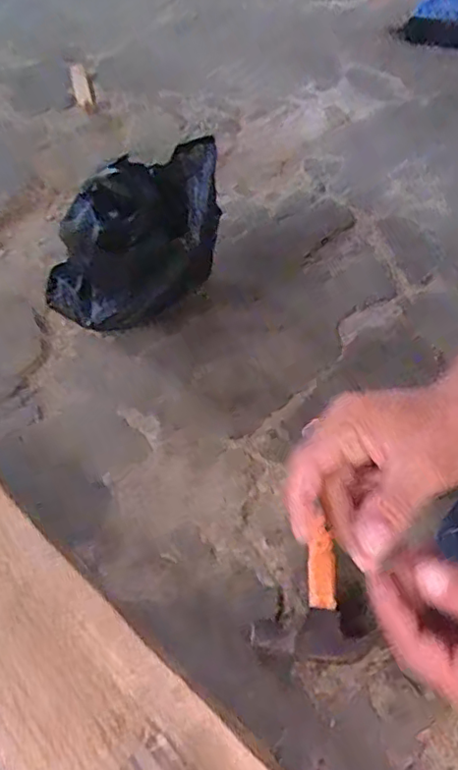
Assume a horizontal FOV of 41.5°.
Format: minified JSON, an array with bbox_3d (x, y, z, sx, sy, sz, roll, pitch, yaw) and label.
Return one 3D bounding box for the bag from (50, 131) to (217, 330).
[{"bbox_3d":[-0.109,-0.159,0.666,0.189,0.170,0.099,-22,52,-15],"label":"bag"}]

